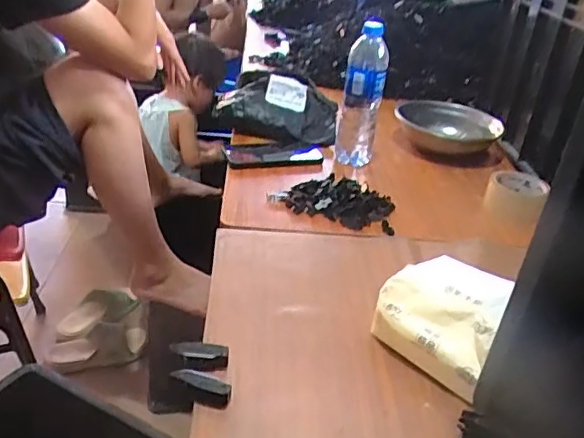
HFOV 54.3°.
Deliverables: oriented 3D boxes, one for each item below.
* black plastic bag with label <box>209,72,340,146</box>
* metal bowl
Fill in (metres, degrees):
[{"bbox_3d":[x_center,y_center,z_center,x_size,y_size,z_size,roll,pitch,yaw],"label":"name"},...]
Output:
[{"bbox_3d":[-0.025,-0.223,1.108,0.233,0.085,0.163,5,30,-3],"label":"black plastic bag with label"},{"bbox_3d":[0.309,-0.188,1.151,0.175,0.055,0.160,-2,31,-14],"label":"metal bowl"}]

